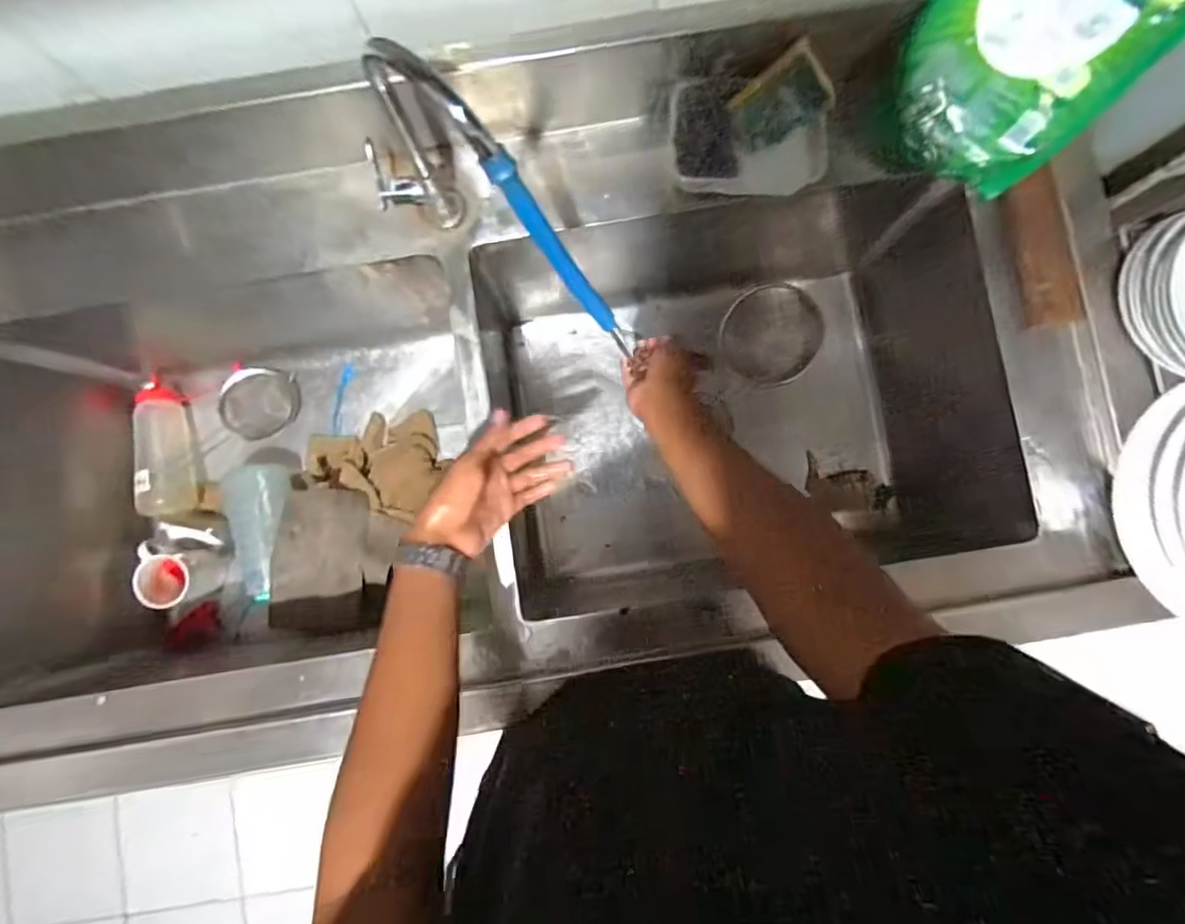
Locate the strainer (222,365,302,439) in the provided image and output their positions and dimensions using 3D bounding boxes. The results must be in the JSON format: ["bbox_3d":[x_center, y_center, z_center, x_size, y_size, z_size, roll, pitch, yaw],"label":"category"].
[{"bbox_3d":[-0.538,-0.094,0.906,0.132,0.052,0.102,-8,86,0],"label":"strainer"}]

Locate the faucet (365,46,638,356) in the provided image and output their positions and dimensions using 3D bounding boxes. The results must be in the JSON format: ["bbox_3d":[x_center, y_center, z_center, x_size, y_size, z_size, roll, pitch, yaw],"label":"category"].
[{"bbox_3d":[-0.106,-0.224,0.527,0.301,0.259,0.062,42,88,3],"label":"faucet"}]

